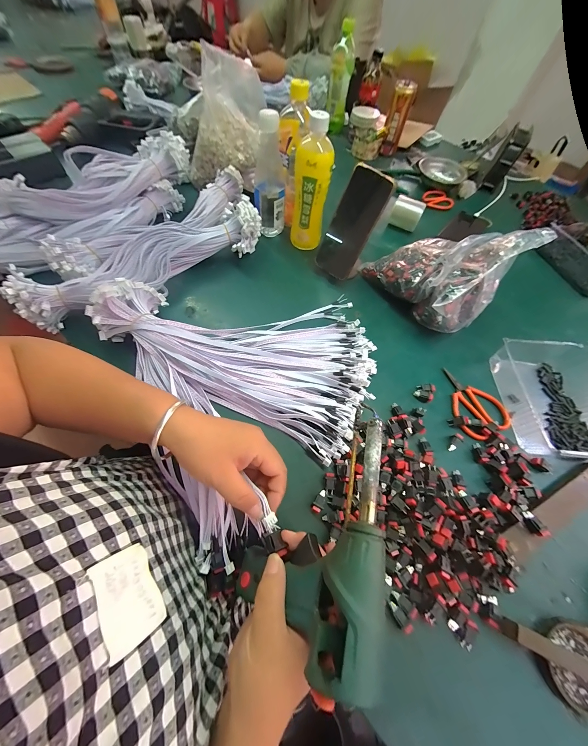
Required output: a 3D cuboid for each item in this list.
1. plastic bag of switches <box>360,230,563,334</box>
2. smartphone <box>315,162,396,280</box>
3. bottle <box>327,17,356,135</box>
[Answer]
[{"bbox_3d":[0.258,-0.181,0.439,0.175,0.139,0.194,-17,64,-13],"label":"plastic bag of switches"},{"bbox_3d":[0.100,-0.254,0.446,0.014,0.168,0.083,-21,62,-42],"label":"smartphone"},{"bbox_3d":[0.132,-0.841,0.744,0.063,0.211,0.075,9,62,1],"label":"bottle"}]

